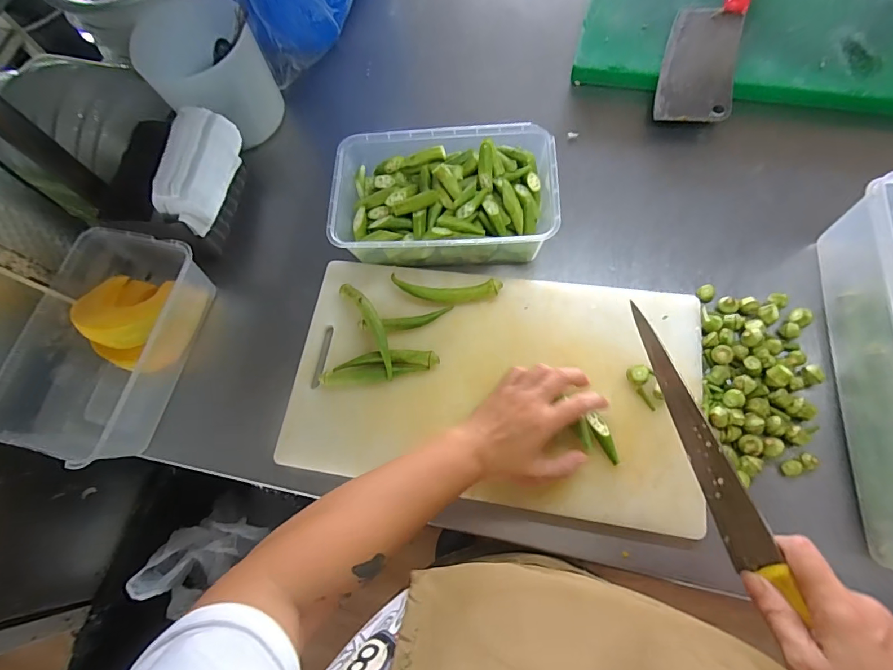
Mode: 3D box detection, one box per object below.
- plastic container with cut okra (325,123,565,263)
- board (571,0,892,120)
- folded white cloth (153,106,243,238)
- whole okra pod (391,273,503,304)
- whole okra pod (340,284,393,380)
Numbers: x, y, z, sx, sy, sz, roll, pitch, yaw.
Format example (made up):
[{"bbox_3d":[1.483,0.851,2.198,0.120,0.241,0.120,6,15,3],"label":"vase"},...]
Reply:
[{"bbox_3d":[-0.003,-0.162,0.520,0.253,0.066,0.160,-2,72,5],"label":"plastic container with cut okra"},{"bbox_3d":[0.417,-0.441,0.607,0.443,0.039,0.322,9,71,10],"label":"board"},{"bbox_3d":[-0.290,-0.192,0.516,0.061,0.066,0.138,1,70,7],"label":"folded white cloth"},{"bbox_3d":[-0.003,-0.051,0.502,0.126,0.025,0.031,4,71,8],"label":"whole okra pod"},{"bbox_3d":[-0.084,-0.012,0.487,0.023,0.019,0.125,-31,70,-5],"label":"whole okra pod"}]

